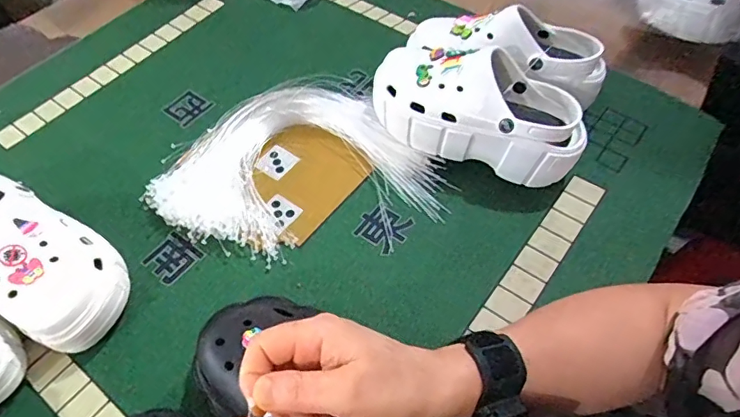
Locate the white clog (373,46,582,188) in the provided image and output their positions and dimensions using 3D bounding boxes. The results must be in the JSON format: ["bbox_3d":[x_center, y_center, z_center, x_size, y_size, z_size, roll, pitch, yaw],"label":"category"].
[{"bbox_3d":[0.127,-0.121,0.593,0.251,0.096,0.122,25,58,19],"label":"white clog"}]

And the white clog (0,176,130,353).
[{"bbox_3d":[-0.357,0.049,0.522,0.229,0.097,0.108,26,59,20],"label":"white clog"}]

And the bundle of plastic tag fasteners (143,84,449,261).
[{"bbox_3d":[-0.096,-0.056,0.613,0.349,0.045,0.213,-7,54,-3],"label":"bundle of plastic tag fasteners"}]

